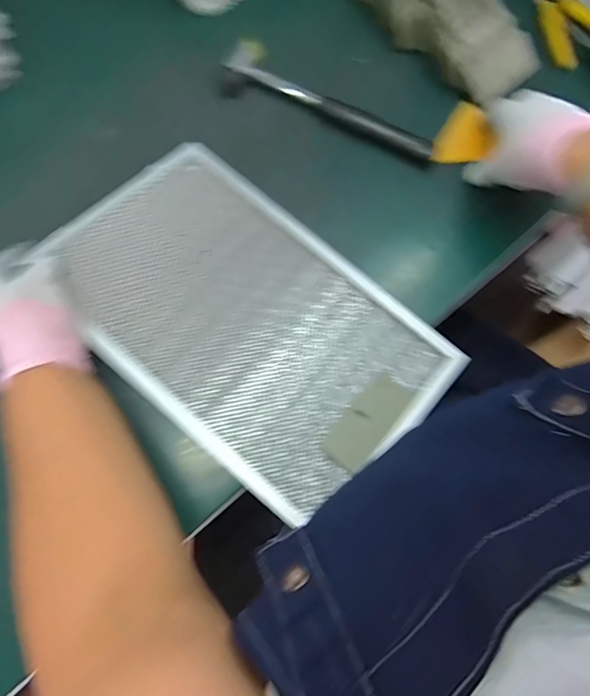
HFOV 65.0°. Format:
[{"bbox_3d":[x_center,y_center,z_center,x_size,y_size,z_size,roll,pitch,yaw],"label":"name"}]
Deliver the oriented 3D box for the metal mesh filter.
[{"bbox_3d":[-0.047,-0.030,0.411,0.341,0.019,0.206,41,73,9],"label":"metal mesh filter"}]

